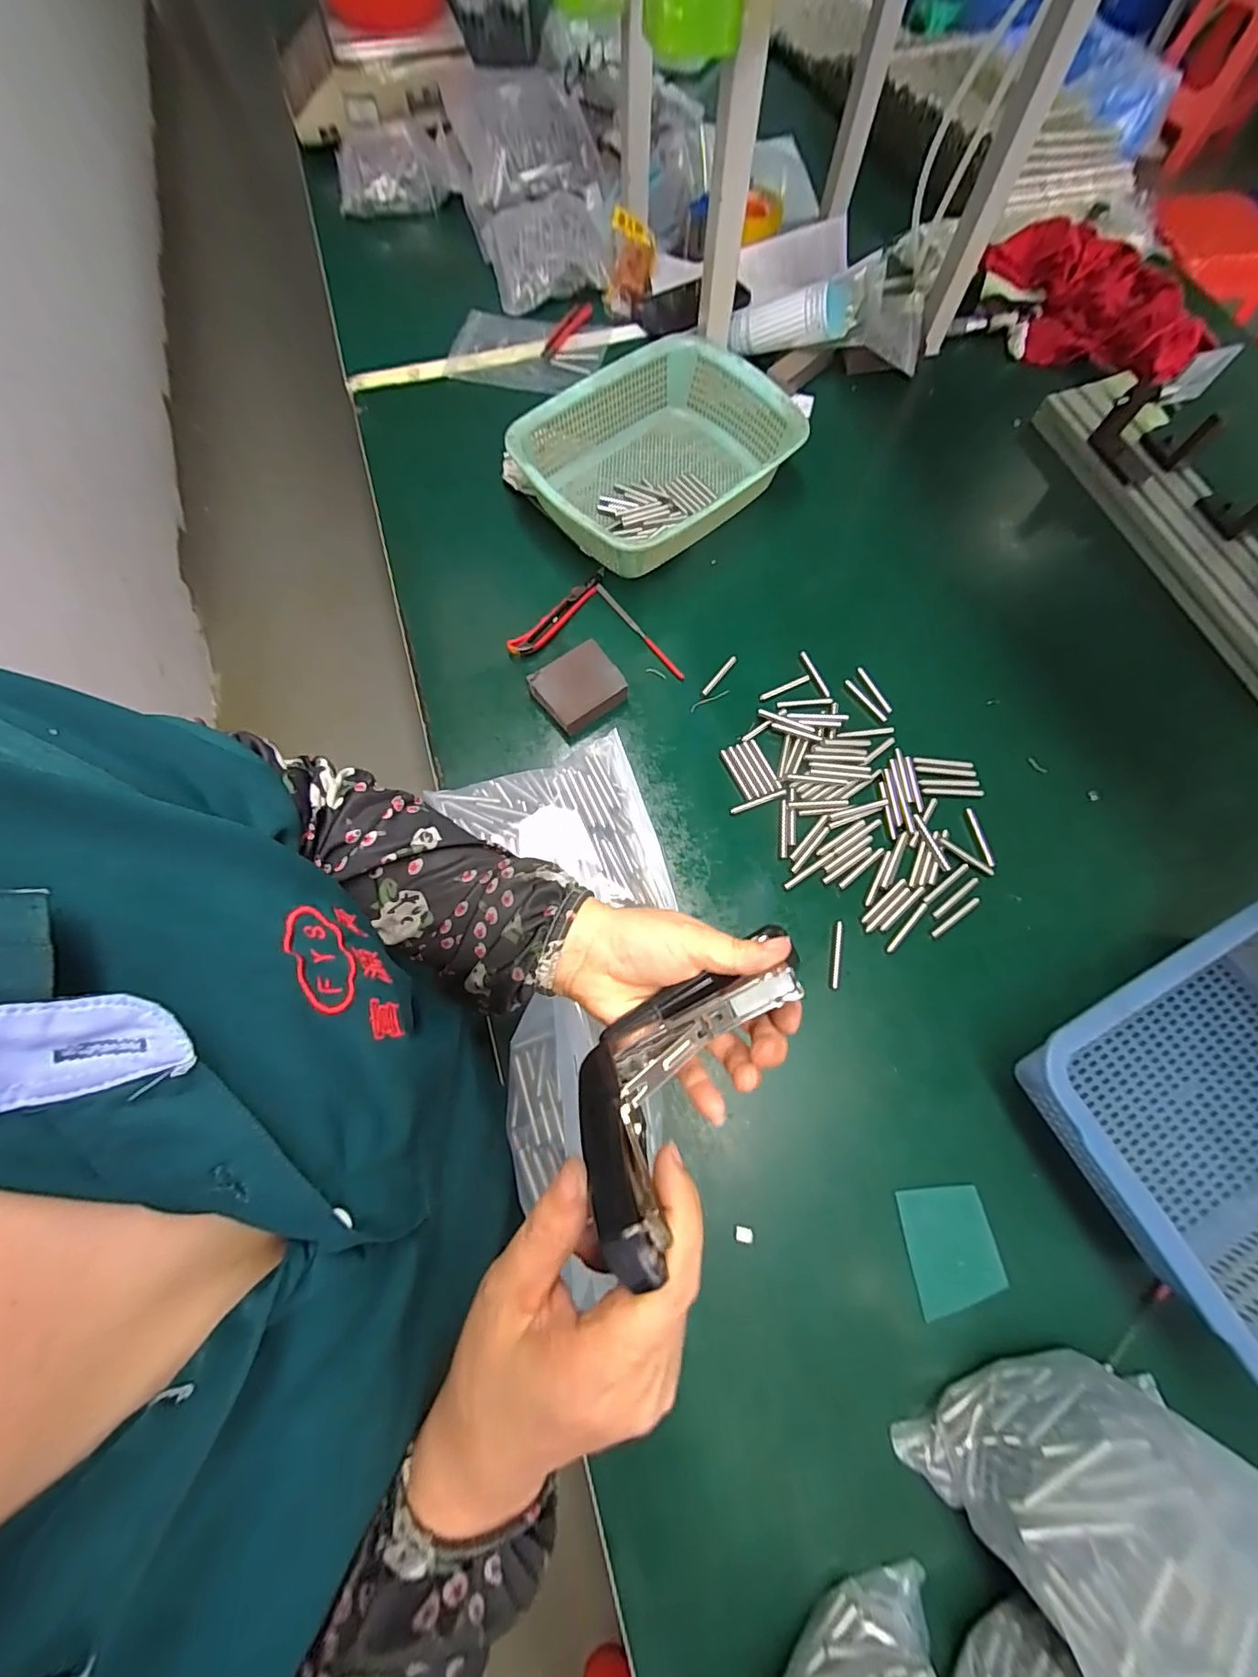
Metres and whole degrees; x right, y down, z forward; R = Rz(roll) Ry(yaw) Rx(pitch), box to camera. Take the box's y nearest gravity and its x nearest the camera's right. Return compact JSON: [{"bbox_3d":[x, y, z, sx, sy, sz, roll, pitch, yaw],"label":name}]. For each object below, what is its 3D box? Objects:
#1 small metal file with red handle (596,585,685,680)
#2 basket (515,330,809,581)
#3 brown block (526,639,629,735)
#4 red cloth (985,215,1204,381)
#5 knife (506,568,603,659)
[{"bbox_3d":[0.013,-0.226,0.594,0.012,0.007,0.149,-35,75,-14],"label":"small metal file with red handle"},{"bbox_3d":[0.036,-0.431,0.630,0.314,0.084,0.231,-40,76,-15],"label":"basket"},{"bbox_3d":[-0.051,-0.152,0.554,0.078,0.026,0.073,-35,75,-14],"label":"brown block"},{"bbox_3d":[0.621,-0.745,0.754,0.272,0.071,0.249,17,71,5],"label":"red cloth"},{"bbox_3d":[-0.075,-0.246,0.597,0.027,0.010,0.147,37,72,10],"label":"knife"}]

